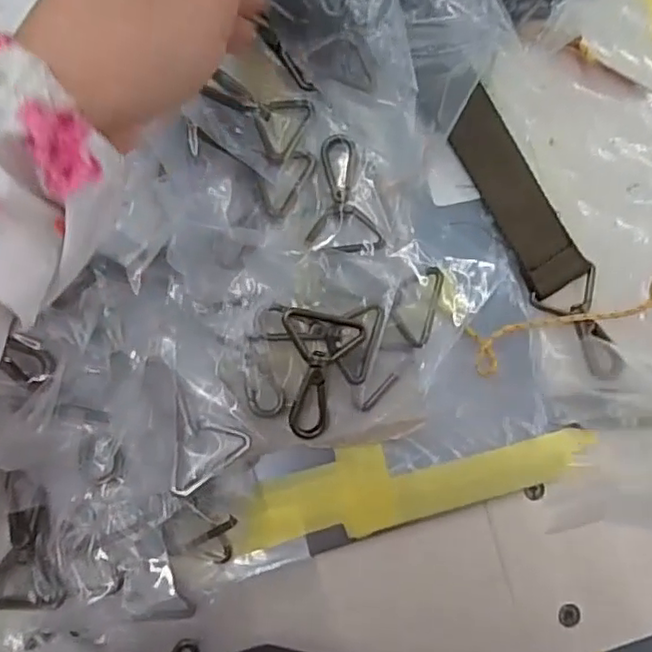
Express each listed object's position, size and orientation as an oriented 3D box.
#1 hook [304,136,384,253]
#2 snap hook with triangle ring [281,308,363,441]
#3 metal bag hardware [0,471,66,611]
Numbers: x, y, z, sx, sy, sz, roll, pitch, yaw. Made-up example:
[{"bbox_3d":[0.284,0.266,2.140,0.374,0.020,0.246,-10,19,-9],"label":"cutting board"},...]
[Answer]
[{"bbox_3d":[0.012,-0.069,0.327,0.039,0.004,0.063,5,86,-6],"label":"hook"},{"bbox_3d":[-0.006,0.025,0.309,0.040,0.010,0.061,12,85,-5],"label":"snap hook with triangle ring"},{"bbox_3d":[-0.137,0.097,0.276,0.033,0.012,0.060,-12,88,-7],"label":"metal bag hardware"}]

